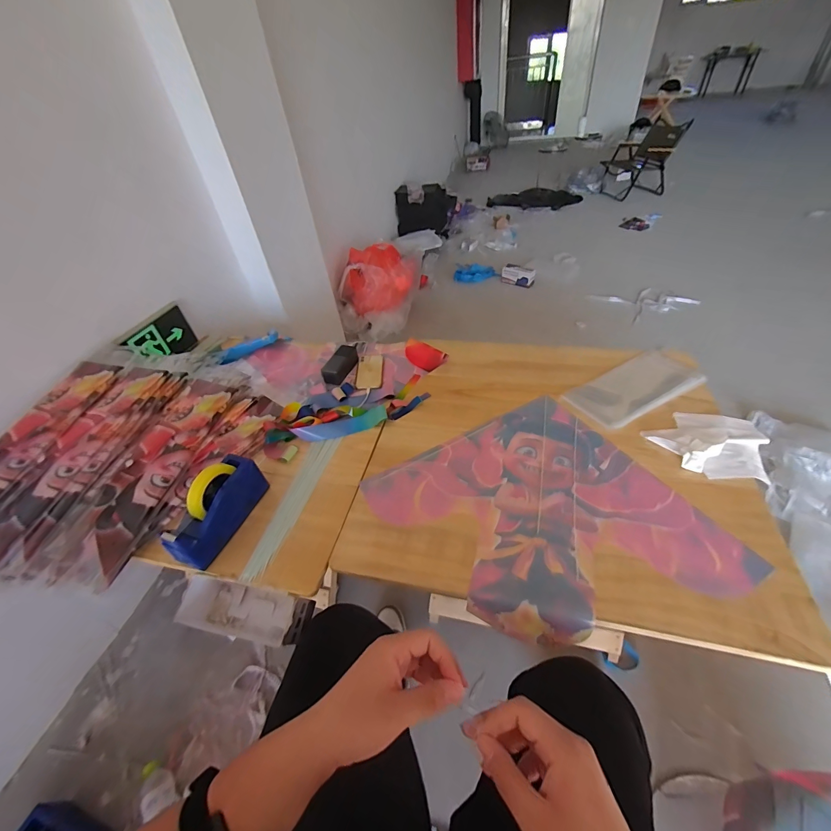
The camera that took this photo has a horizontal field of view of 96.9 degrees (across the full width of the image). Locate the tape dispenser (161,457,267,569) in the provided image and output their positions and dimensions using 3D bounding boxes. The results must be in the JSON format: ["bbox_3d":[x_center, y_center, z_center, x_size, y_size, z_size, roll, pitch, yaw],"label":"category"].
[{"bbox_3d":[-0.404,0.180,0.739,0.069,0.128,0.213,13,48,20],"label":"tape dispenser"}]

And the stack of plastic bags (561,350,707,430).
[{"bbox_3d":[0.557,-0.073,0.935,0.322,0.023,0.163,-28,48,-13],"label":"stack of plastic bags"}]

